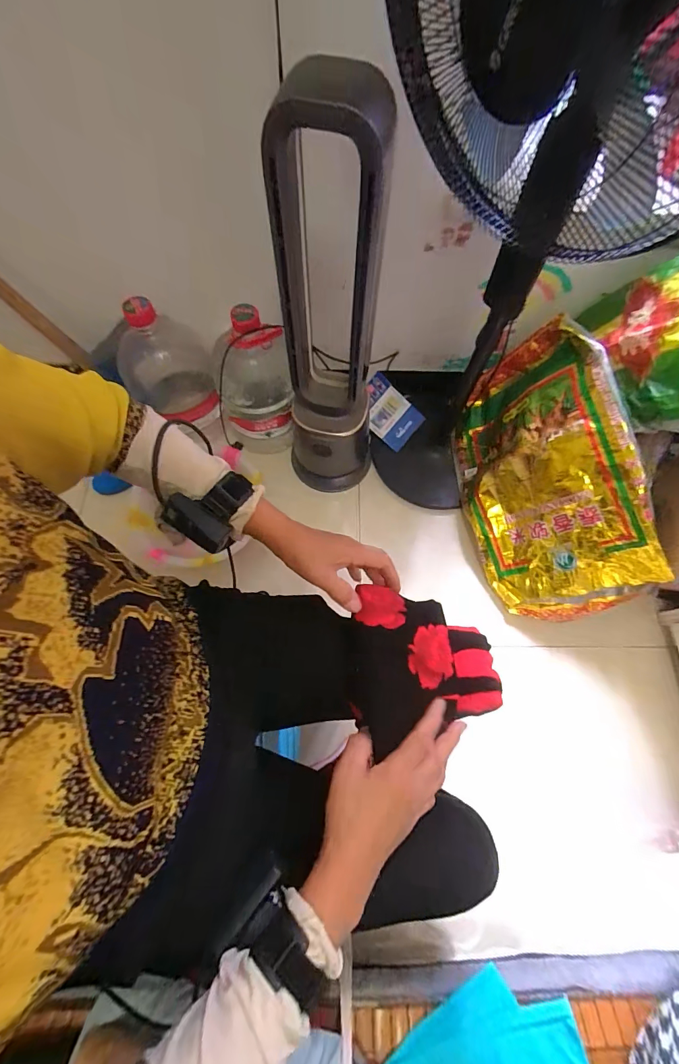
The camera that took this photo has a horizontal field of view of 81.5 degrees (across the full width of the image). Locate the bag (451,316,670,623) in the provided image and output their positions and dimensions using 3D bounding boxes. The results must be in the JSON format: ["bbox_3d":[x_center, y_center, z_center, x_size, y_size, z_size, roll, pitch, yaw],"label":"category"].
[{"bbox_3d":[0.502,-0.136,0.976,0.119,0.400,0.681,-4,76,-43],"label":"bag"}]

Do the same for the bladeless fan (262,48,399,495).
[{"bbox_3d":[-0.022,-0.349,0.815,0.211,0.807,0.175,12,70,3],"label":"bladeless fan"}]

